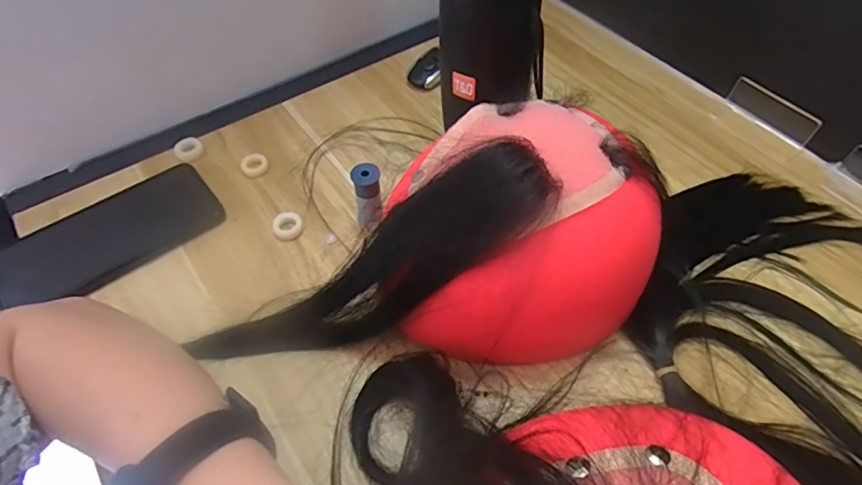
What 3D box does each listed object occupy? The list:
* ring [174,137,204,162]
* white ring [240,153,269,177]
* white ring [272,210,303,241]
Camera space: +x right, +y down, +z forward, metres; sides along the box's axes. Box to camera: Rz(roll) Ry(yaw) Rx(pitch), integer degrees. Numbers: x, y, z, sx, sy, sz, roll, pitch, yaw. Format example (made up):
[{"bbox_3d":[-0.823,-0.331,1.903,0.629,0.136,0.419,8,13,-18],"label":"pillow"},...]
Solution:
[{"bbox_3d":[-0.215,-0.084,0.443,0.023,0.008,0.023,0,54,0],"label":"ring"},{"bbox_3d":[-0.153,-0.068,0.432,0.023,0.004,0.024,0,54,0],"label":"white ring"},{"bbox_3d":[-0.113,-0.014,0.393,0.022,0.005,0.025,14,55,9],"label":"white ring"}]

